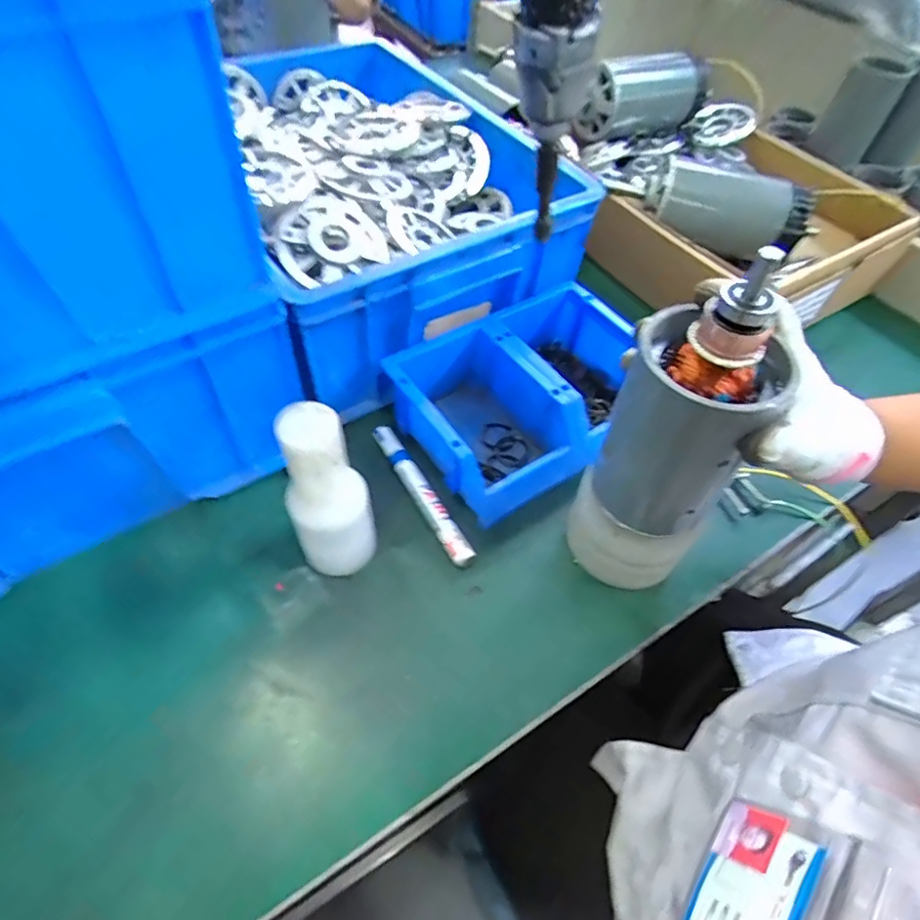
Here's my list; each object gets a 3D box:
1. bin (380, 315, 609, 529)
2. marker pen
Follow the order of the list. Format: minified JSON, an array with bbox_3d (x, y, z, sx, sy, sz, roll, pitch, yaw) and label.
[{"bbox_3d":[0.022,-0.034,0.463,0.116,0.073,0.153,-28,60,-23],"label":"bin"},{"bbox_3d":[-0.032,0.026,0.454,0.018,0.017,0.143,-24,59,-21],"label":"marker pen"}]

